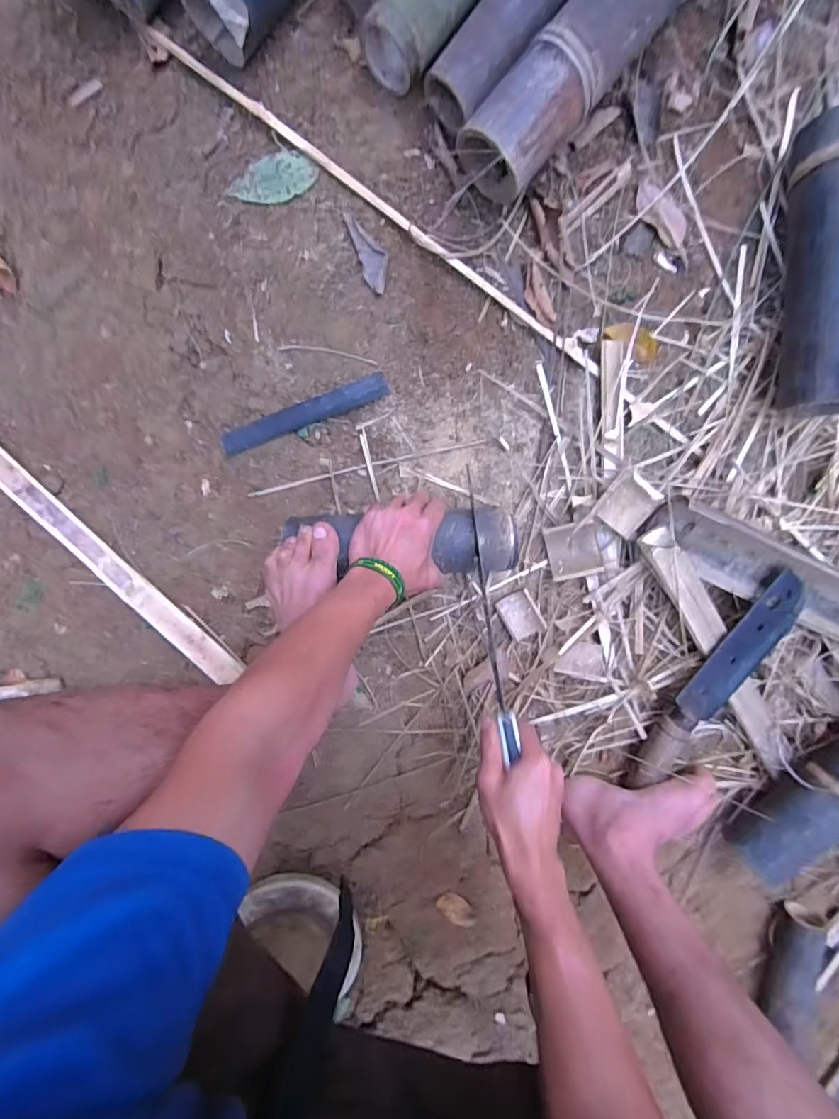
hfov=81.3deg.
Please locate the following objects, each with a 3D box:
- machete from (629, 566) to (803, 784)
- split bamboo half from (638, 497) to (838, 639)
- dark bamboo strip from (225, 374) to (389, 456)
[{"bbox_3d":[0.383,0.168,0.631,0.077,0.033,0.336,28,95,-7],"label":"machete"},{"bbox_3d":[0.479,0.032,0.621,0.419,0.047,0.085,22,96,-6],"label":"split bamboo half"},{"bbox_3d":[-0.138,-0.177,0.592,0.209,0.014,0.030,-22,99,-1],"label":"dark bamboo strip"}]

